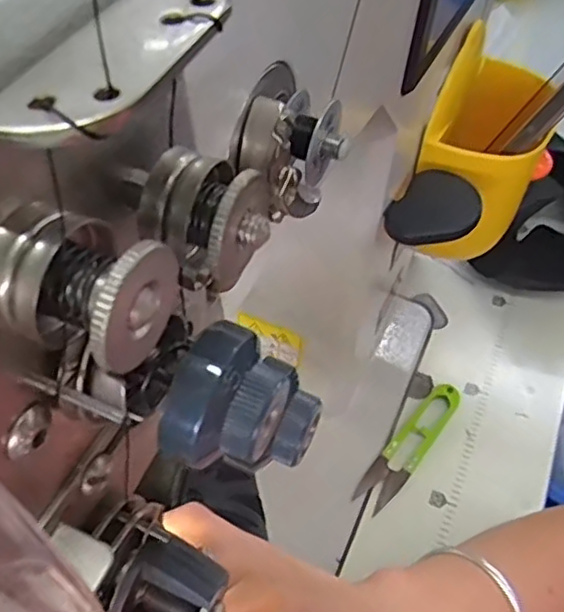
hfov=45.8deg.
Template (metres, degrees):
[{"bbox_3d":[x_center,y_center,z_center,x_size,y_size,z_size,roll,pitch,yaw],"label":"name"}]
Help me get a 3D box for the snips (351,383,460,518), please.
[{"bbox_3d":[0.095,0.101,0.498,0.028,0.010,0.117,27,56,27],"label":"snips"}]

